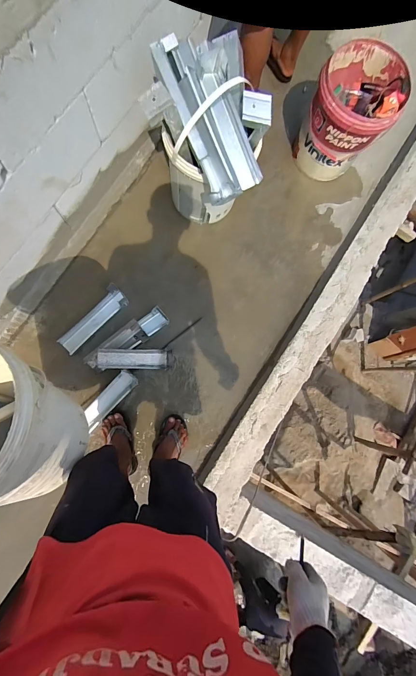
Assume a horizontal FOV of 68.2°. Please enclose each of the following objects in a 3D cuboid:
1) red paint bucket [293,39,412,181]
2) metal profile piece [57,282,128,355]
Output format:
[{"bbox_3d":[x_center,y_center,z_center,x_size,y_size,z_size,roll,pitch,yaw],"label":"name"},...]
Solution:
[{"bbox_3d":[0.522,-0.841,1.205,0.286,0.357,0.302,1,84,-6],"label":"red paint bucket"},{"bbox_3d":[-0.444,-0.071,1.188,0.094,0.039,0.300,43,81,0],"label":"metal profile piece"}]

